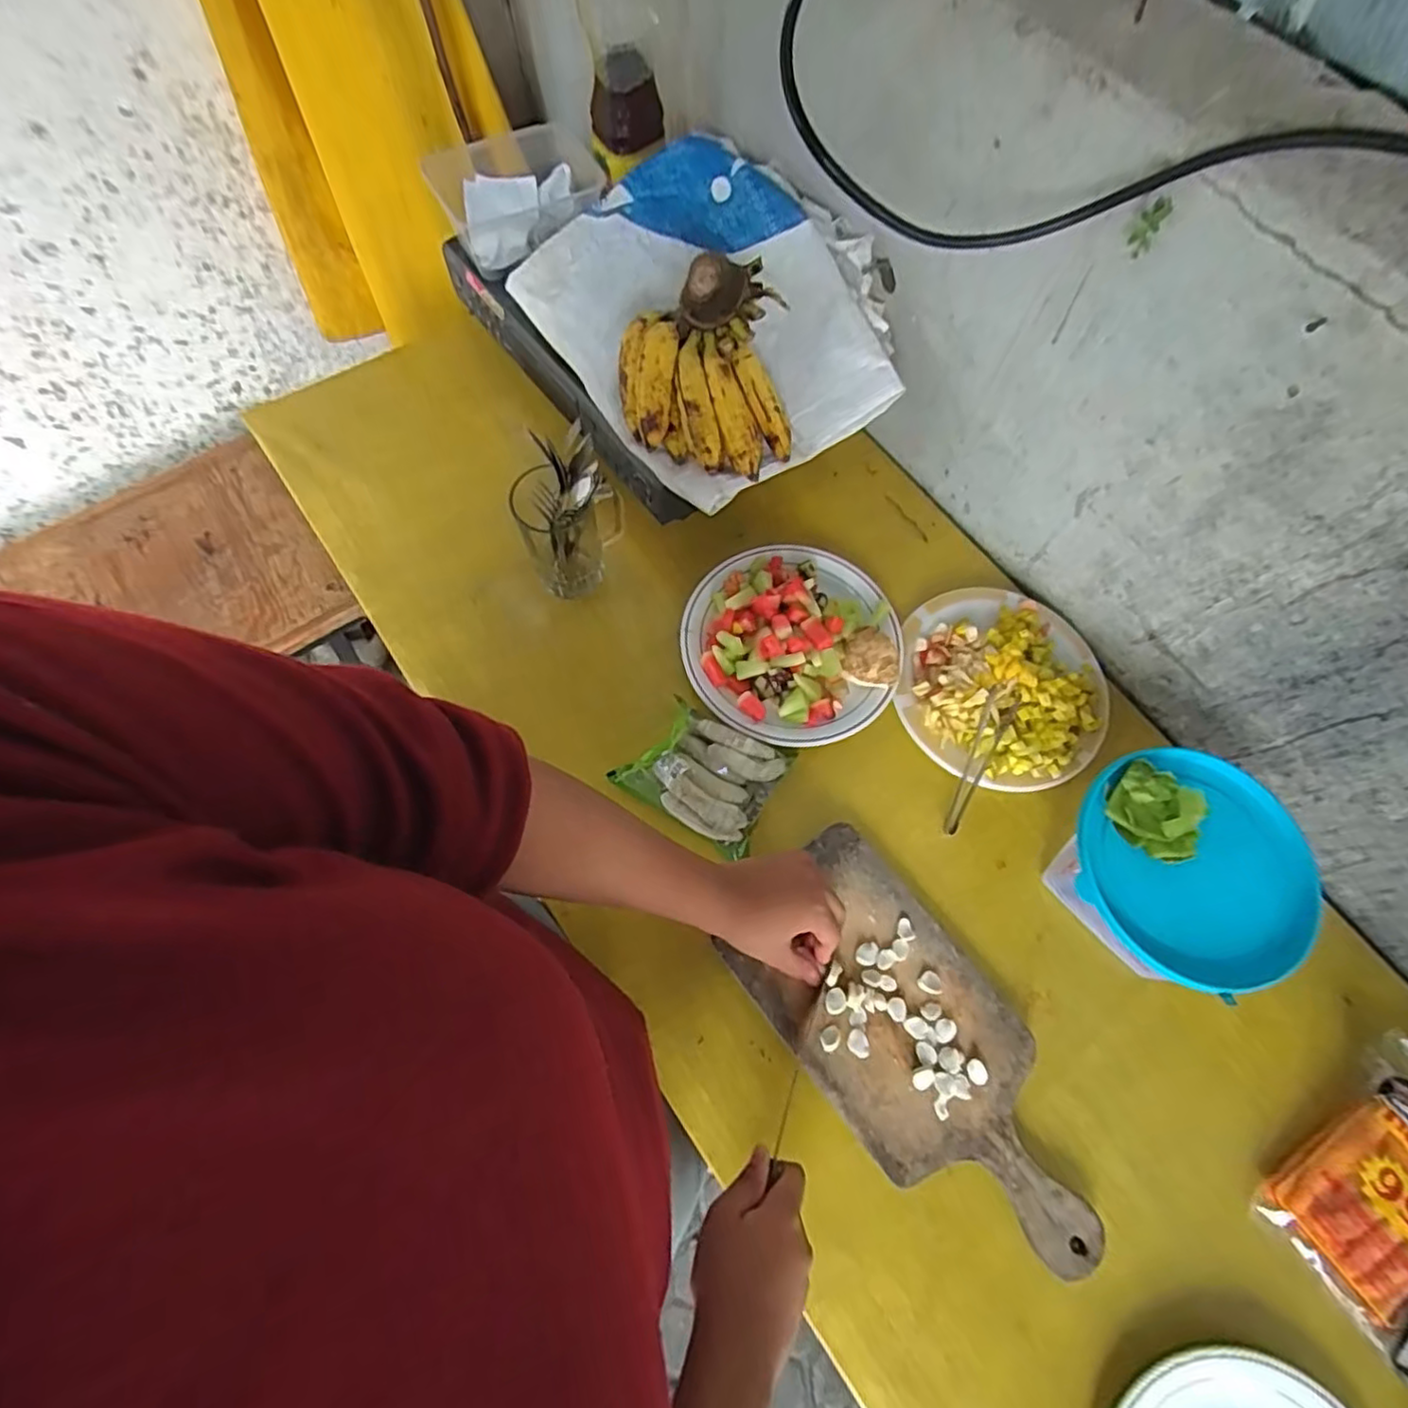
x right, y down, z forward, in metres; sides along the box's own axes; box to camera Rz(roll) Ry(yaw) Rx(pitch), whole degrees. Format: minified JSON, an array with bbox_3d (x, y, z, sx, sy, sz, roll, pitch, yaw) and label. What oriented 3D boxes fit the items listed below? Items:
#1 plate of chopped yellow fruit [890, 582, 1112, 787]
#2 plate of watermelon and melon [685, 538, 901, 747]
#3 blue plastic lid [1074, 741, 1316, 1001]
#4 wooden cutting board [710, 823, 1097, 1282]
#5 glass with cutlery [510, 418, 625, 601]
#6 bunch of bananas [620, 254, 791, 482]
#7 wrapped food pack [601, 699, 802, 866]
[{"bbox_3d":[0.303,-0.025,0.670,0.198,0.039,0.216,0,70,-1],"label":"plate of chopped yellow fruit"},{"bbox_3d":[0.089,-0.069,0.673,0.211,0.055,0.217,0,70,-1],"label":"plate of watermelon and melon"},{"bbox_3d":[0.400,0.126,0.534,0.179,0.024,0.179,0,70,-1],"label":"blue plastic lid"},{"bbox_3d":[0.182,0.289,0.552,0.164,0.012,0.354,-38,75,-13],"label":"wooden cutting board"},{"bbox_3d":[-0.133,-0.183,0.645,0.106,0.161,0.088,-12,71,-5],"label":"glass with cutlery"},{"bbox_3d":[0.001,-0.305,0.623,0.150,0.103,0.162,0,70,-1],"label":"bunch of bananas"},{"bbox_3d":[-0.001,0.062,0.618,0.138,0.029,0.109,25,72,8],"label":"wrapped food pack"}]

